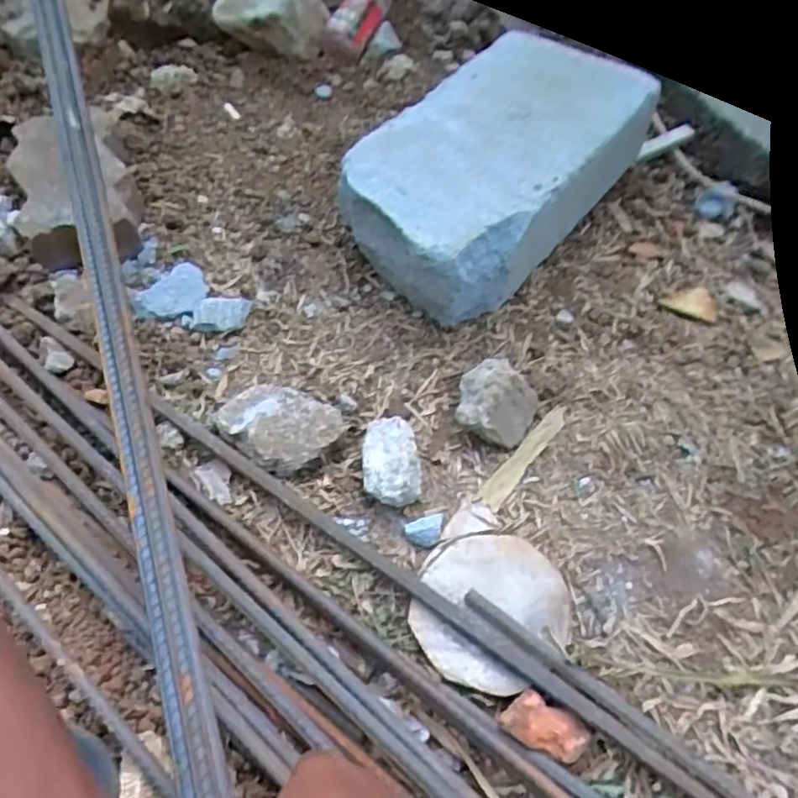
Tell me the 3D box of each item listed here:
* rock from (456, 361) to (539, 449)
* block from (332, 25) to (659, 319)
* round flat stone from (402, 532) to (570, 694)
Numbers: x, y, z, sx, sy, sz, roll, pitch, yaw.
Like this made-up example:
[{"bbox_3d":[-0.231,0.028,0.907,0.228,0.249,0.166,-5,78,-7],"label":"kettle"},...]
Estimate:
[{"bbox_3d":[0.084,0.002,0.554,0.065,0.045,0.066,0,53,0],"label":"rock"},{"bbox_3d":[0.082,-0.226,0.682,0.195,0.117,0.326,31,59,22],"label":"block"},{"bbox_3d":[0.067,0.147,0.465,0.111,0.012,0.101,0,53,0],"label":"round flat stone"}]

